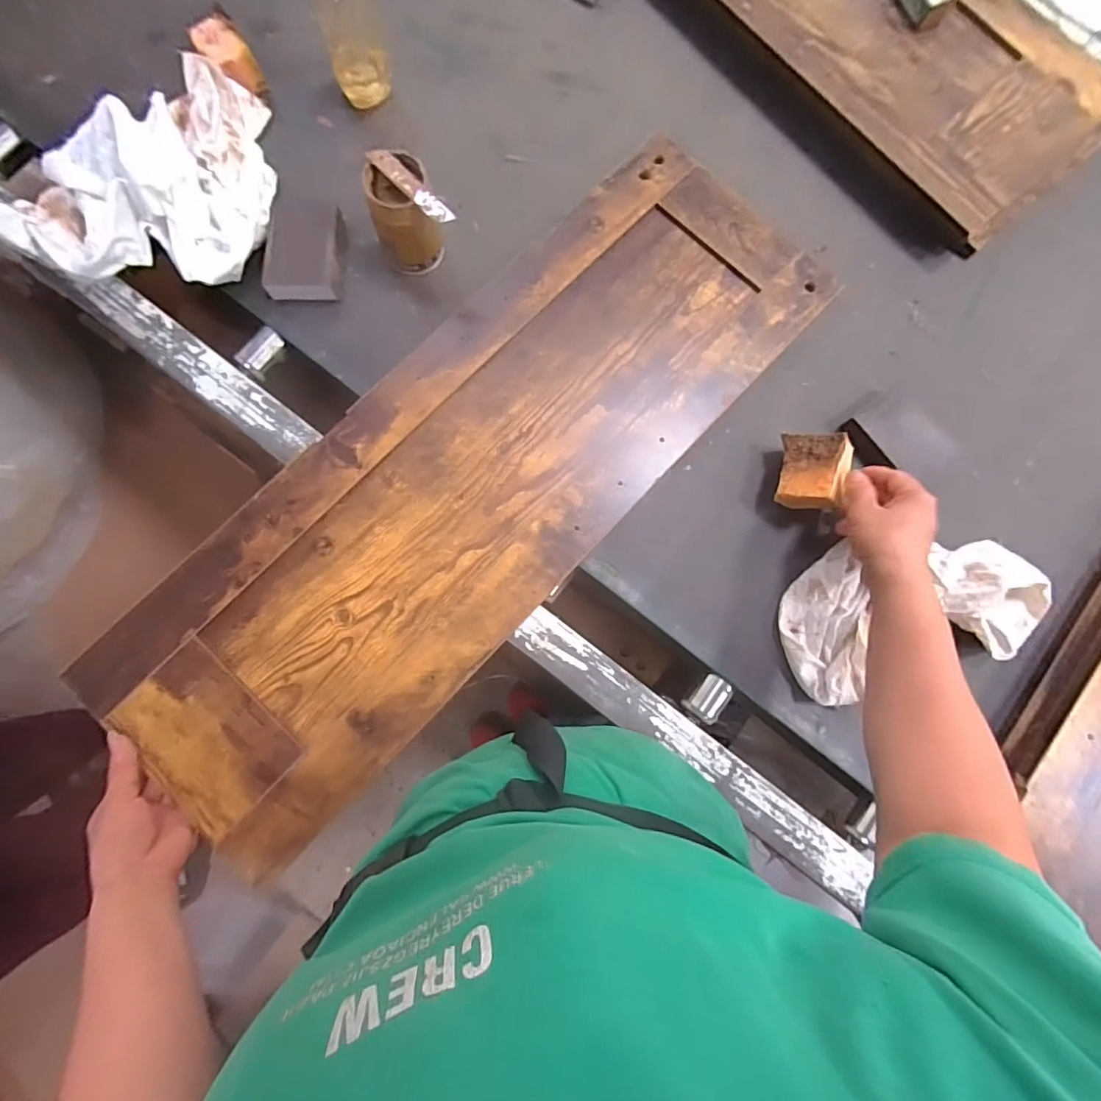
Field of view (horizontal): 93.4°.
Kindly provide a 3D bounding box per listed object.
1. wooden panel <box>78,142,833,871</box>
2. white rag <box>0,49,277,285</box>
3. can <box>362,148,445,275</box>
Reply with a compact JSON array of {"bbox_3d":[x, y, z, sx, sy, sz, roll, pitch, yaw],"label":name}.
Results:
[{"bbox_3d":[-0.062,-0.082,0.521,0.268,0.014,0.798,44,82,4],"label":"wooden panel"},{"bbox_3d":[-0.407,-0.352,0.522,0.297,0.078,0.205,-31,85,-6],"label":"white rag"},{"bbox_3d":[-0.146,-0.339,0.526,0.059,0.088,0.061,0,82,-2],"label":"can"}]

